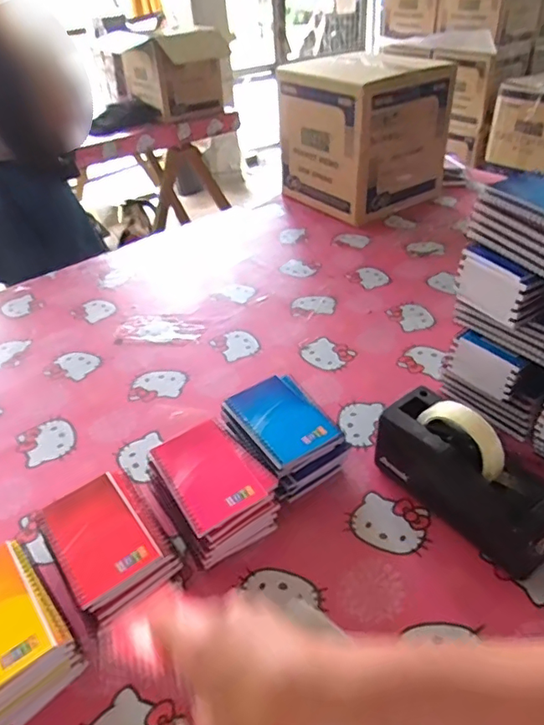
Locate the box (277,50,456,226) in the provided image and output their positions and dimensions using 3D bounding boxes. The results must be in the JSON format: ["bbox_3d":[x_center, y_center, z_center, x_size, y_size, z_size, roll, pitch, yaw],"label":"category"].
[{"bbox_3d":[0.225,-0.534,1.241,0.299,0.289,0.289,-24,43,-23],"label":"box"}]

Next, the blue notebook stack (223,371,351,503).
[{"bbox_3d":[0.014,0.089,0.640,0.104,0.075,0.138,-28,45,-27],"label":"blue notebook stack"}]

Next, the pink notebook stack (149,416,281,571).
[{"bbox_3d":[-0.067,0.143,0.589,0.107,0.070,0.137,-26,44,-26],"label":"pink notebook stack"}]

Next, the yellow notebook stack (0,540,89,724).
[{"bbox_3d":[-0.246,0.247,0.475,0.095,0.063,0.135,-31,46,-30],"label":"yellow notebook stack"}]

